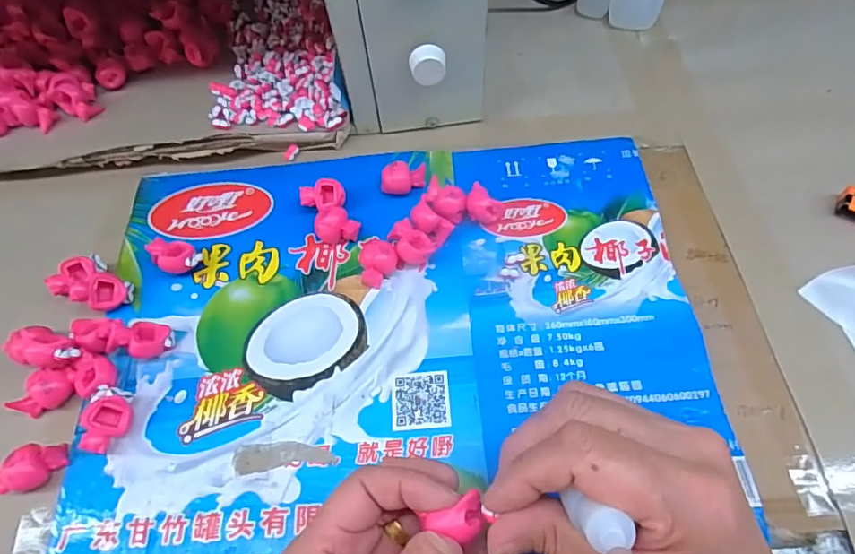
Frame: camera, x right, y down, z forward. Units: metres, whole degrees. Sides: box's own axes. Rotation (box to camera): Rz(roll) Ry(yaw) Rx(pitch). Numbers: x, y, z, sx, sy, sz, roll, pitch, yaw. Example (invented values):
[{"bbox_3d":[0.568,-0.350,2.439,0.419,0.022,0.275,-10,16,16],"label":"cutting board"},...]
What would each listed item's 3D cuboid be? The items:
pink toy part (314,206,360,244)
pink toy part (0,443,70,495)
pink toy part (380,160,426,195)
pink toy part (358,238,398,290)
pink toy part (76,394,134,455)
[{"bbox_3d":[-0.065,-0.037,0.376,0.030,0.020,0.022,-8,61,-1],"label":"pink toy part"},{"bbox_3d":[-0.228,0.109,0.298,0.033,0.022,0.018,-30,64,-12],"label":"pink toy part"},{"bbox_3d":[-0.018,-0.073,0.391,0.034,0.023,0.017,-7,61,0],"label":"pink toy part"},{"bbox_3d":[-0.035,-0.008,0.357,0.024,0.021,0.027,17,64,12],"label":"pink toy part"},{"bbox_3d":[-0.190,0.089,0.308,0.019,0.023,0.032,-2,61,3],"label":"pink toy part"}]

